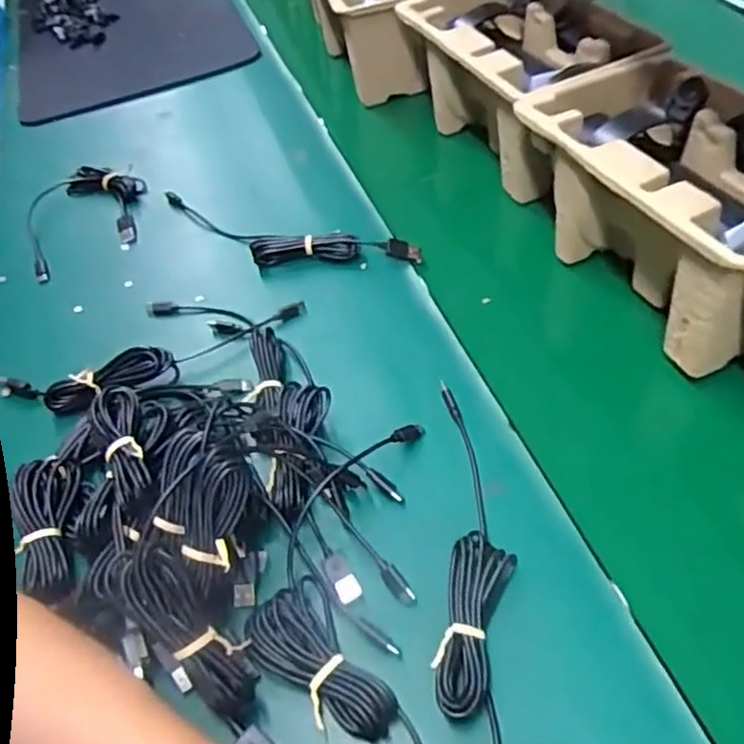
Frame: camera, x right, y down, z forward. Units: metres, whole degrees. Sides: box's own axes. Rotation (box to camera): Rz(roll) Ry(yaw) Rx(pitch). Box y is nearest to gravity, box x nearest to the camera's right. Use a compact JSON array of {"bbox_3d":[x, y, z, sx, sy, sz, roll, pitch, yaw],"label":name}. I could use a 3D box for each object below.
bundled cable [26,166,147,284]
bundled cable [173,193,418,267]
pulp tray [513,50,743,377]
[{"bbox_3d":[-0.270,-0.151,0.651,0.115,0.019,0.135,-20,49,-15],"label":"bundled cable"},{"bbox_3d":[-0.091,-0.119,0.589,0.264,0.025,0.056,19,52,20],"label":"bundled cable"},{"bbox_3d":[0.212,-0.117,0.480,0.138,0.108,0.230,-21,50,-15],"label":"pulp tray"}]

